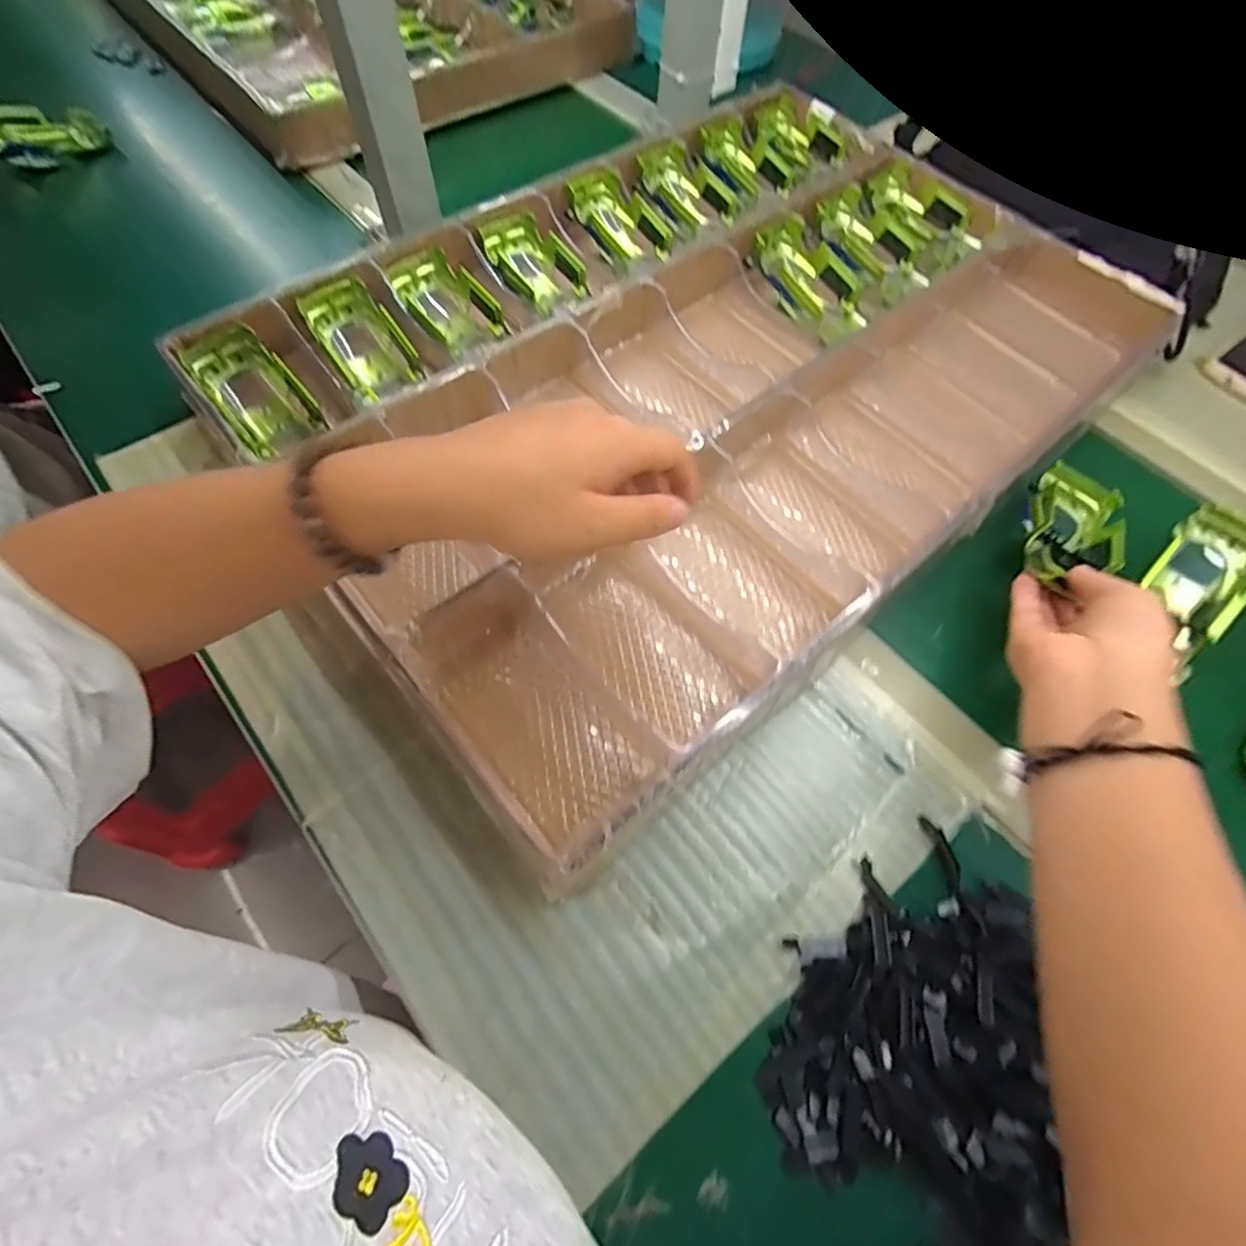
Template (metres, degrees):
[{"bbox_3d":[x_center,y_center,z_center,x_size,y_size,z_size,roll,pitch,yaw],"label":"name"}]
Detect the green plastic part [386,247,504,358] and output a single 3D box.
[{"bbox_3d":[-0.141,-0.253,0.468,0.066,0.035,0.095,-26,71,-13],"label":"green plastic part"}]

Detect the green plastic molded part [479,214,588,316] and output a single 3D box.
[{"bbox_3d":[-0.077,-0.299,0.491,0.061,0.034,0.097,-31,72,-15],"label":"green plastic molded part"}]

